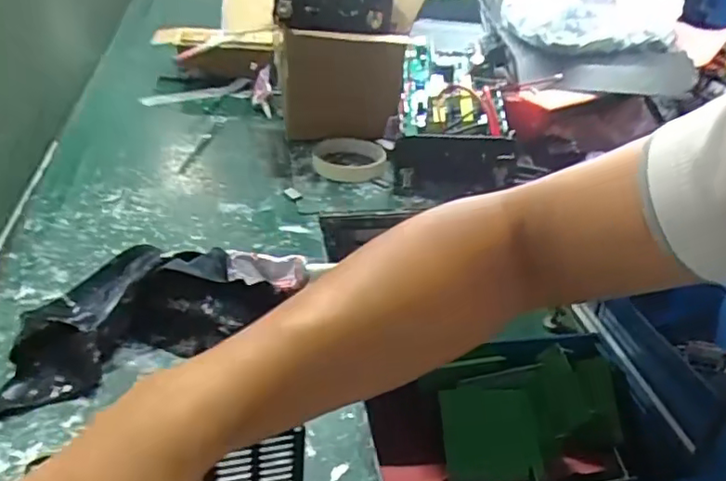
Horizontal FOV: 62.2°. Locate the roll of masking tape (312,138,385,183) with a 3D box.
[{"bbox_3d":[-0.017,-0.096,0.710,0.084,0.021,0.091,4,33,-3],"label":"roll of masking tape"}]

